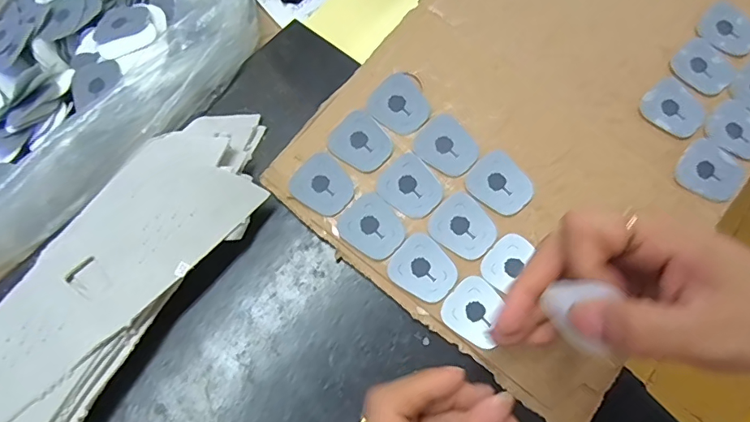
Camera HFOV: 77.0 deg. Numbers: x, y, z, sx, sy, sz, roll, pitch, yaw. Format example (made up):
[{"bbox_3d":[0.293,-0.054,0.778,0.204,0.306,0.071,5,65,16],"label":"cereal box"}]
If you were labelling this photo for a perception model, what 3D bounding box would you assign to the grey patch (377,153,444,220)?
[{"bbox_3d":[0.022,-0.016,0.293,0.033,0.004,0.039,-41,80,-9],"label":"grey patch"}]

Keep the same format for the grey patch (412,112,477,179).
[{"bbox_3d":[0.045,-0.042,0.299,0.033,0.004,0.040,-40,80,-9],"label":"grey patch"}]

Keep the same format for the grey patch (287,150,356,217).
[{"bbox_3d":[-0.032,-0.017,0.296,0.038,0.004,0.033,43,80,9],"label":"grey patch"}]

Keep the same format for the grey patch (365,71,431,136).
[{"bbox_3d":[0.017,-0.070,0.308,0.038,0.005,0.036,41,80,9],"label":"grey patch"}]

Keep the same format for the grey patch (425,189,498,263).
[{"bbox_3d":[0.054,0.010,0.286,0.033,0.004,0.039,-42,80,-9],"label":"grey patch"}]

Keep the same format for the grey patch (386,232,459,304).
[{"bbox_3d":[0.029,0.035,0.281,0.038,0.004,0.032,42,80,9],"label":"grey patch"}]

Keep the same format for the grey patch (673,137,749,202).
[{"bbox_3d":[0.214,-0.026,0.299,0.040,0.004,0.034,35,79,8],"label":"grey patch"}]

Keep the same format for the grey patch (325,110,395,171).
[{"bbox_3d":[-0.009,-0.044,0.302,0.033,0.004,0.039,-41,80,-9],"label":"grey patch"}]

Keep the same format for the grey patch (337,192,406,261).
[{"bbox_3d":[-0.002,0.009,0.288,0.033,0.004,0.039,-43,80,-9],"label":"grey patch"}]

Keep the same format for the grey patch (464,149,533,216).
[{"bbox_3d":[0.078,-0.017,0.293,0.033,0.004,0.038,-42,80,-9],"label":"grey patch"}]

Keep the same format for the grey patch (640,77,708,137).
[{"bbox_3d":[0.195,-0.066,0.307,0.032,0.004,0.038,-42,80,-9],"label":"grey patch"}]

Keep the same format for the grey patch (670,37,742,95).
[{"bbox_3d":[0.220,-0.097,0.313,0.038,0.004,0.035,43,80,9],"label":"grey patch"}]

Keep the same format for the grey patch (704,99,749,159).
[{"bbox_3d":[0.237,-0.053,0.307,0.040,0.004,0.035,30,78,7],"label":"grey patch"}]

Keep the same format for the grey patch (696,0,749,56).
[{"bbox_3d":[0.241,-0.124,0.320,0.033,0.004,0.038,-43,80,-10],"label":"grey patch"}]

